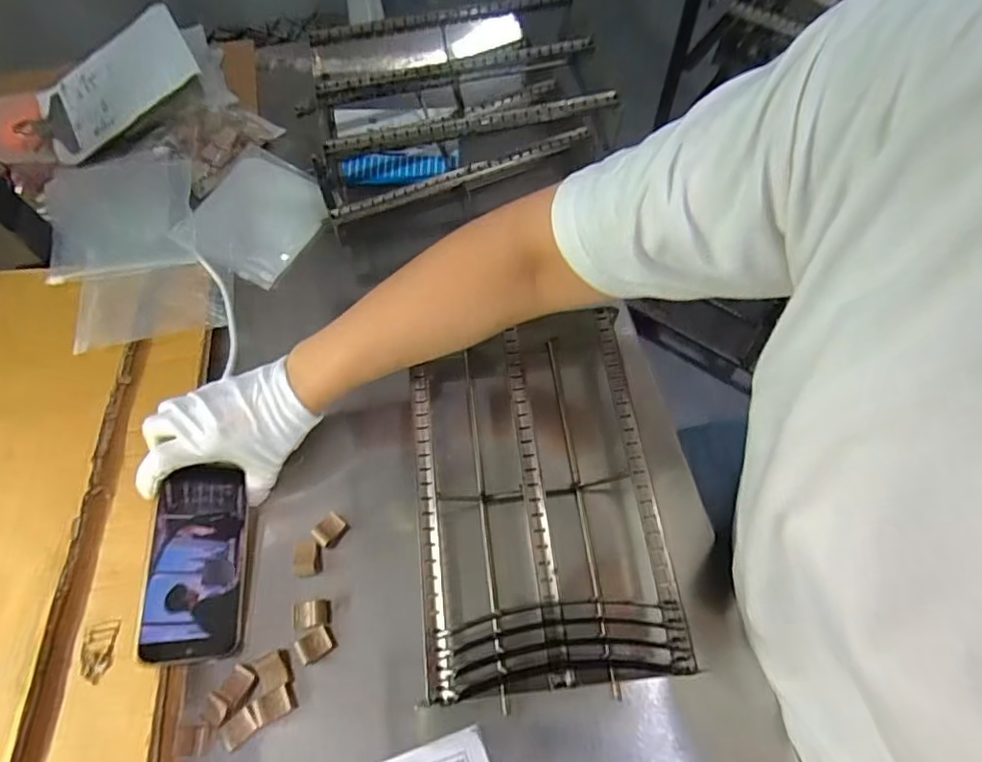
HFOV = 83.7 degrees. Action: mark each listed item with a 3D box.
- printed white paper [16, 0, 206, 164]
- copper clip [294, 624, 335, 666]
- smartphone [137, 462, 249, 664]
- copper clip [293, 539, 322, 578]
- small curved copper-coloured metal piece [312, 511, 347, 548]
[{"bbox_3d":[-0.481,-0.372,0.692,0.225,0.022,0.165,-40,70,-1],"label":"printed white paper"},{"bbox_3d":[-0.145,0.216,0.450,0.028,0.006,0.021,-33,66,-13],"label":"copper clip"},{"bbox_3d":[-0.245,0.150,0.460,0.075,0.006,0.150,11,62,-39],"label":"smartphone"},{"bbox_3d":[-0.162,0.157,0.485,0.022,0.010,0.031,-6,63,0],"label":"copper clip"},{"bbox_3d":[-0.144,0.133,0.490,0.022,0.010,0.027,39,71,19],"label":"small curved copper-coloured metal piece"}]

